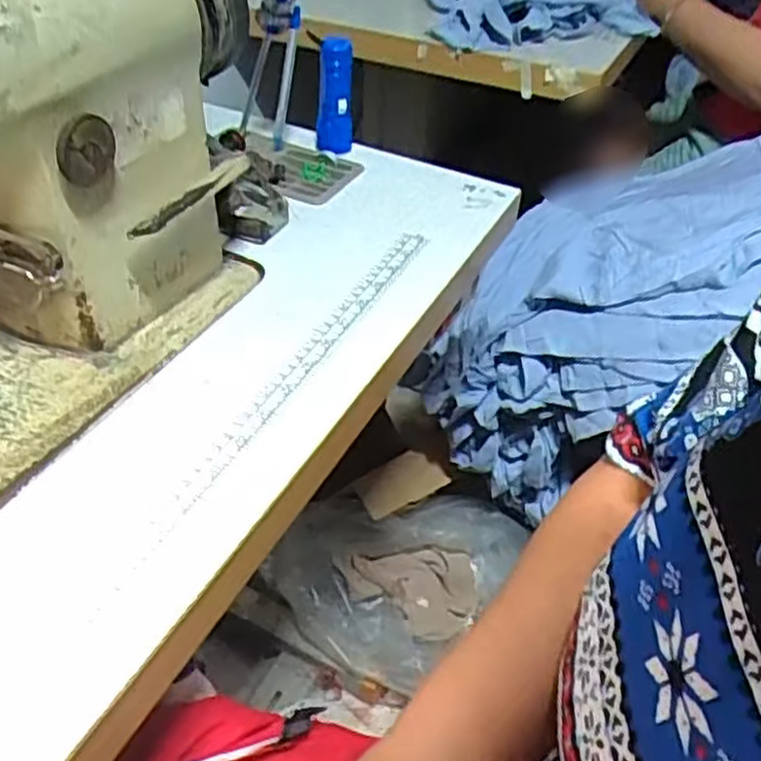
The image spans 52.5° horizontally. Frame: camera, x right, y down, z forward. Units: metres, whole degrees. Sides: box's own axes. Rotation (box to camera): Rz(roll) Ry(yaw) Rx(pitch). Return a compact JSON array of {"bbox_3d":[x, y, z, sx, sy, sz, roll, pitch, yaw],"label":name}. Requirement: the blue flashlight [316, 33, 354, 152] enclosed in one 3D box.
[{"bbox_3d":[-0.039,-0.251,0.679,0.031,0.102,0.036,2,41,-5],"label":"blue flashlight"}]

